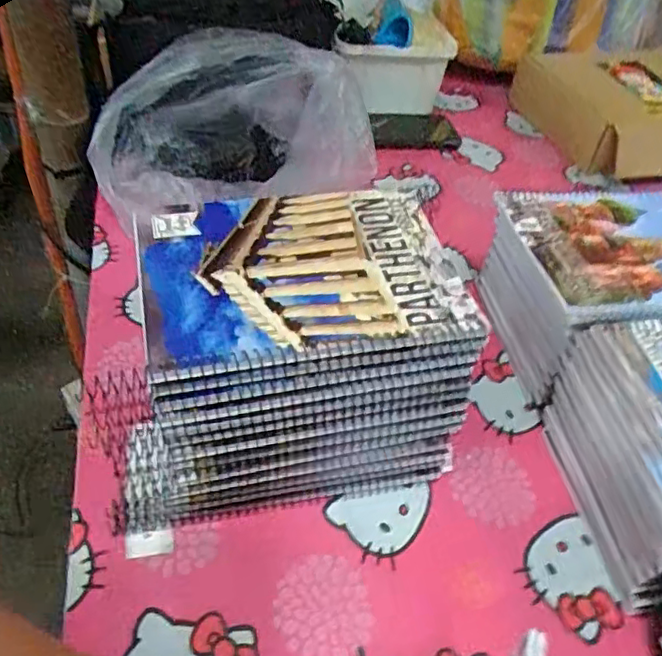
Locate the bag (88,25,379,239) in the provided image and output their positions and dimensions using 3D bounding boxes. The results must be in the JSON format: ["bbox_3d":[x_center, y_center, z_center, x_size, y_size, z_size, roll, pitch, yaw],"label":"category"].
[{"bbox_3d":[-0.110,-0.214,0.666,0.279,0.135,0.165,-19,51,-24],"label":"bag"}]

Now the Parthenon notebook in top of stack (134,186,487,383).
[{"bbox_3d":[-0.018,-0.039,0.400,0.194,0.012,0.144,-7,47,-13],"label":"Parthenon notebook in top of stack"}]

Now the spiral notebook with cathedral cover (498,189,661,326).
[{"bbox_3d":[0.257,-0.067,0.515,0.204,0.014,0.155,-6,46,-12],"label":"spiral notebook with cathedral cover"}]

